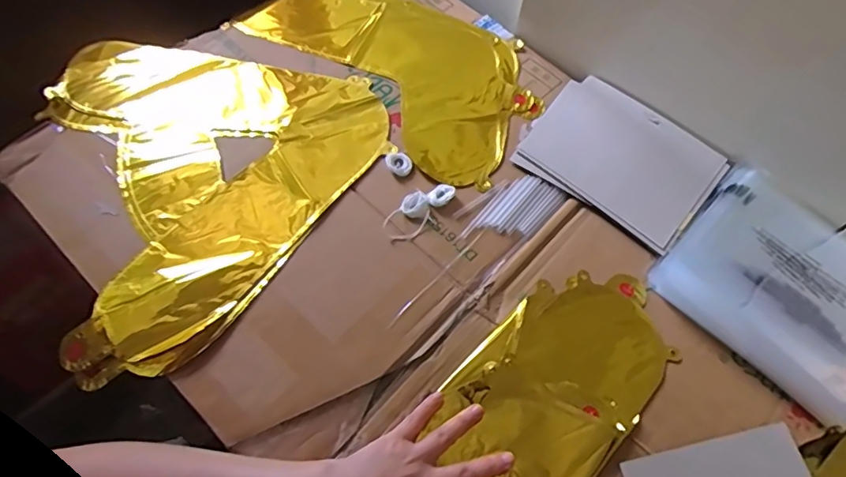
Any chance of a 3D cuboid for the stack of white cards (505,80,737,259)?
[{"bbox_3d":[0.230,-0.093,0.621,0.203,0.014,0.168,35,65,14],"label":"stack of white cards"}]

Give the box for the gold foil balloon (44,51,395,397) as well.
[{"bbox_3d":[-0.208,-0.083,0.571,0.340,0.028,0.388,-17,64,-11],"label":"gold foil balloon"}]

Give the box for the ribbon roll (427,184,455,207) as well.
[{"bbox_3d":[0.019,-0.045,0.570,0.030,0.013,0.020,-36,70,-20],"label":"ribbon roll"}]

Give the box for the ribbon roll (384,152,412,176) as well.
[{"bbox_3d":[-0.026,-0.082,0.587,0.028,0.006,0.030,2,62,-3],"label":"ribbon roll"}]

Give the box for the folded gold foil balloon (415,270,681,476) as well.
[{"bbox_3d":[0.126,0.134,0.499,0.147,0.014,0.266,41,67,17],"label":"folded gold foil balloon"}]

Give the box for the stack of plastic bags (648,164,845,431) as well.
[{"bbox_3d":[0.382,0.045,0.544,0.228,0.023,0.217,41,67,17],"label":"stack of plastic bags"}]

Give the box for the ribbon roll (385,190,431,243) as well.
[{"bbox_3d":[-0.013,-0.022,0.555,0.033,0.012,0.062,29,64,12],"label":"ribbon roll"}]

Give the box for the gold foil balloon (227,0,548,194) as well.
[{"bbox_3d":[-0.027,-0.231,0.675,0.387,0.014,0.213,39,66,16],"label":"gold foil balloon"}]

